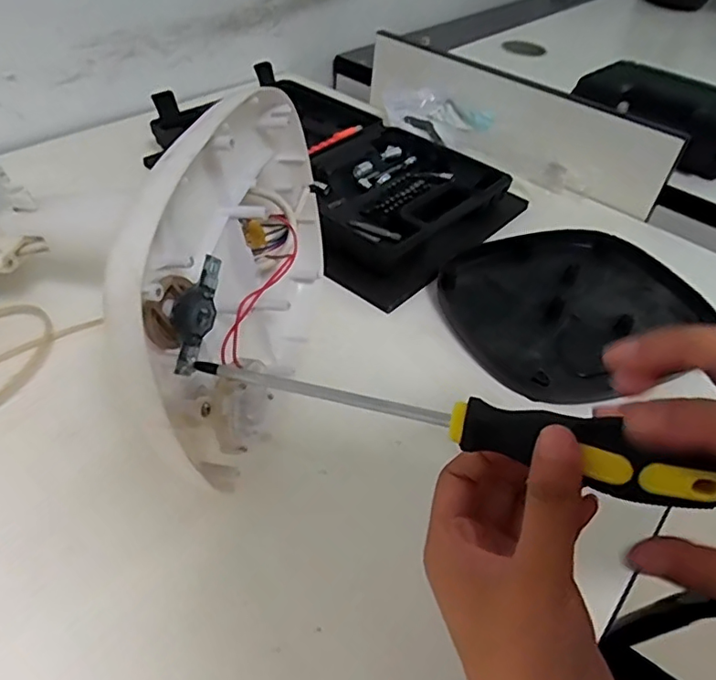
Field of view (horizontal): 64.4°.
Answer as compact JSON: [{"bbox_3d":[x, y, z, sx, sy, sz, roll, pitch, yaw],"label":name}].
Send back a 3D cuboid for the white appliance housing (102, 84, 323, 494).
[{"bbox_3d":[-0.066,-0.039,0.335,0.050,0.180,0.225,11,44,3],"label":"white appliance housing"}]

